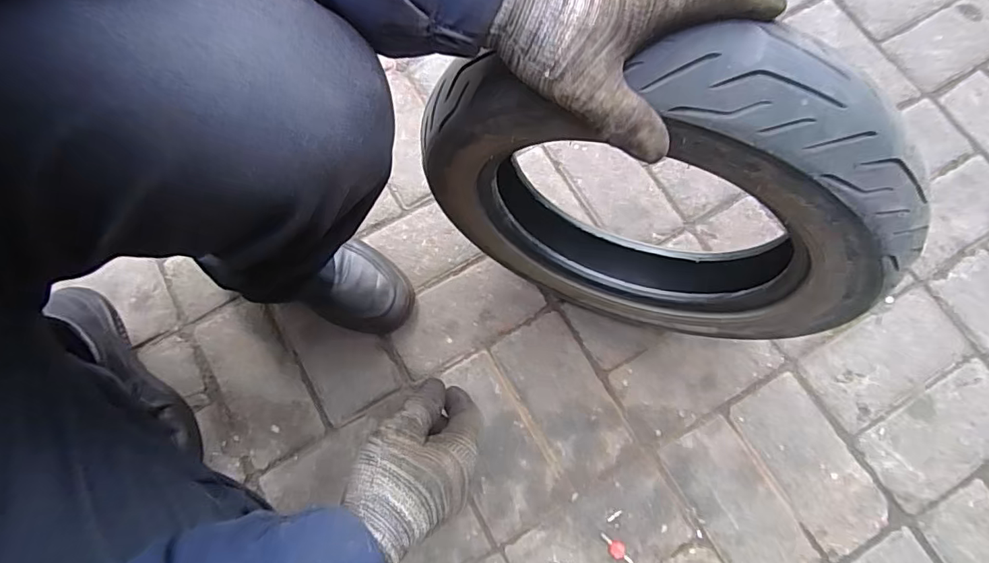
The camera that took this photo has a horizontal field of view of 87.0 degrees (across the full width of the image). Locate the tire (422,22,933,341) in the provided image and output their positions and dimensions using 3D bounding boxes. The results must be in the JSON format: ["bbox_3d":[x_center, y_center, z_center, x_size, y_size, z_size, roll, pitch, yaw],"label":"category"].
[{"bbox_3d":[0.118,-0.066,0.424,0.321,0.332,0.074,20,75,6],"label":"tire"}]

